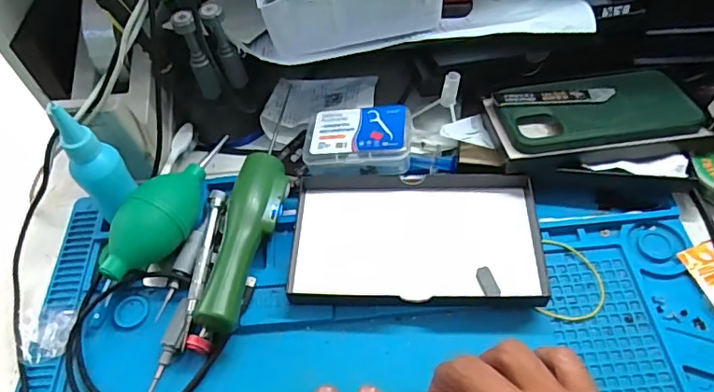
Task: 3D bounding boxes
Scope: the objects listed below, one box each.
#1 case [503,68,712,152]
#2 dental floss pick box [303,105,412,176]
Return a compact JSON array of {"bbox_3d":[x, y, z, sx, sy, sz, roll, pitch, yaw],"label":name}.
[{"bbox_3d":[0.192,-0.067,0.415,0.148,0.006,0.065,-11,54,-3],"label":"case"},{"bbox_3d":[0.001,-0.043,0.419,0.082,0.029,0.055,-1,54,4],"label":"dental floss pick box"}]

